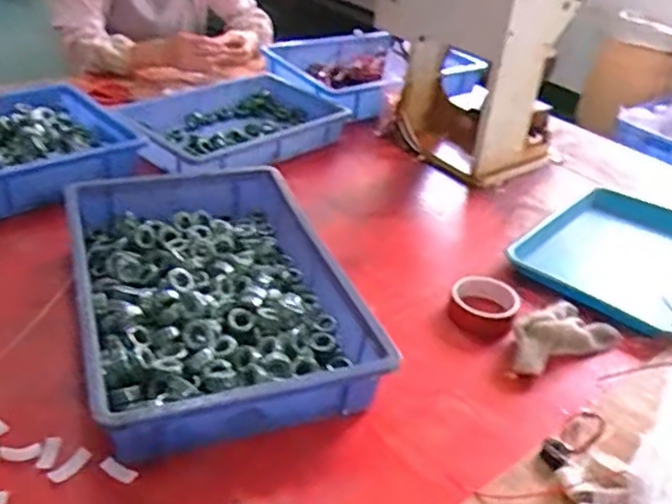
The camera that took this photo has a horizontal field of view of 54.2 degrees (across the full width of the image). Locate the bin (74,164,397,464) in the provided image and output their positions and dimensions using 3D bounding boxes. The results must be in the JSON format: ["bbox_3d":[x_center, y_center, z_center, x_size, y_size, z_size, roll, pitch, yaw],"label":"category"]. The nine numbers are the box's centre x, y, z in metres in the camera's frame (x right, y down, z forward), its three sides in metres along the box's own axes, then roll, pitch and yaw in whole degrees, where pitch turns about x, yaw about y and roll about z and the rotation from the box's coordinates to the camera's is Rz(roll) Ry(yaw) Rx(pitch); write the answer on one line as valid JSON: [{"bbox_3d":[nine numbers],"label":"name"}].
[{"bbox_3d":[-0.147,0.034,0.774,0.290,0.069,0.439,-7,36,-20],"label":"bin"}]

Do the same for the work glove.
[{"bbox_3d":[0.263,0.092,0.793,0.159,0.043,0.079,-13,38,-28],"label":"work glove"}]

